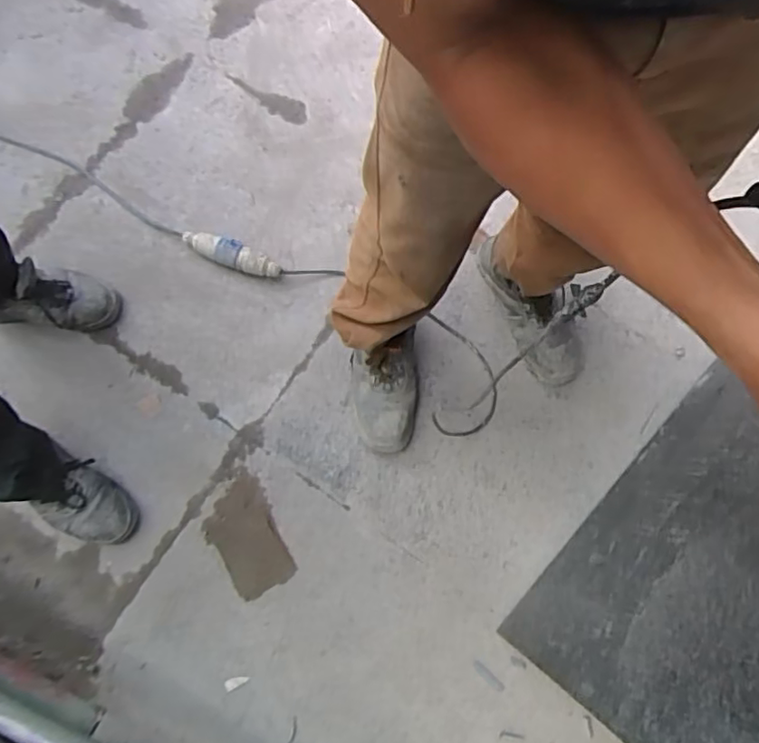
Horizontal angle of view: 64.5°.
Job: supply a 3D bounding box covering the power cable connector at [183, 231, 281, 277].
[{"bbox_3d":[-0.289,-0.225,1.171,0.199,0.050,0.052,22,78,2],"label":"power cable connector"}]

